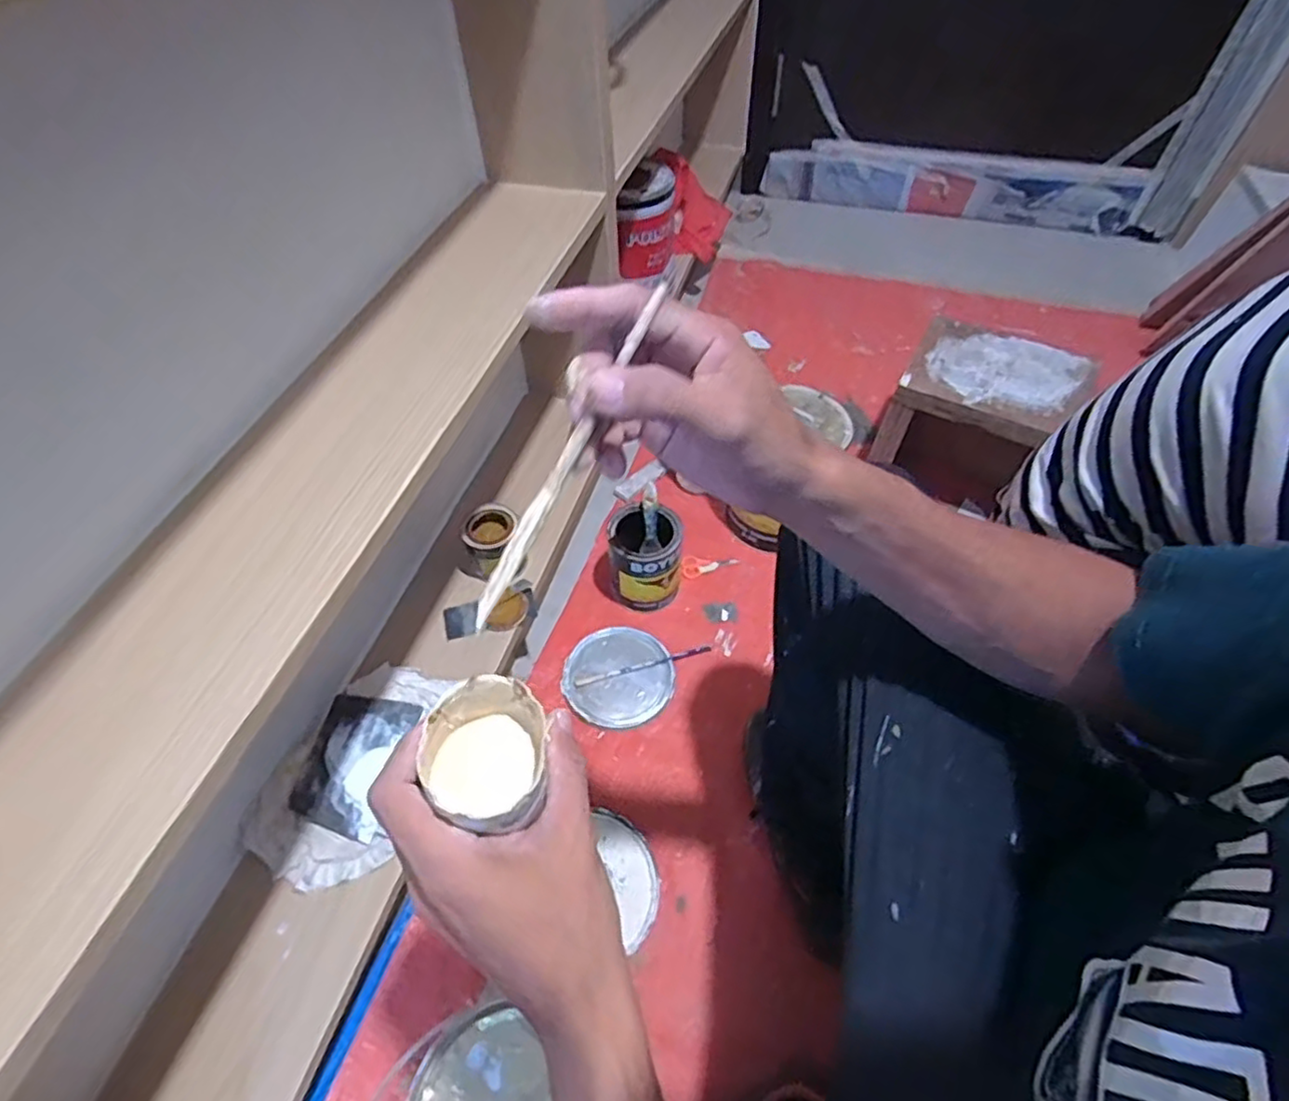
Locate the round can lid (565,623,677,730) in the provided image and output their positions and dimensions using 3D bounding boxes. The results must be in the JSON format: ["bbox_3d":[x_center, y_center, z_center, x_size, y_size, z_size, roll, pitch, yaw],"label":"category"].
[{"bbox_3d":[-0.035,0.169,0.913,0.146,0.007,0.143,0,53,0],"label":"round can lid"}]

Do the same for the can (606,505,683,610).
[{"bbox_3d":[-0.002,0.015,0.950,0.096,0.139,0.090,0,53,0],"label":"can"}]

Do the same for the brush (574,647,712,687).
[{"bbox_3d":[-0.001,0.161,0.924,0.194,0.008,0.013,-14,54,-10],"label":"brush"}]

